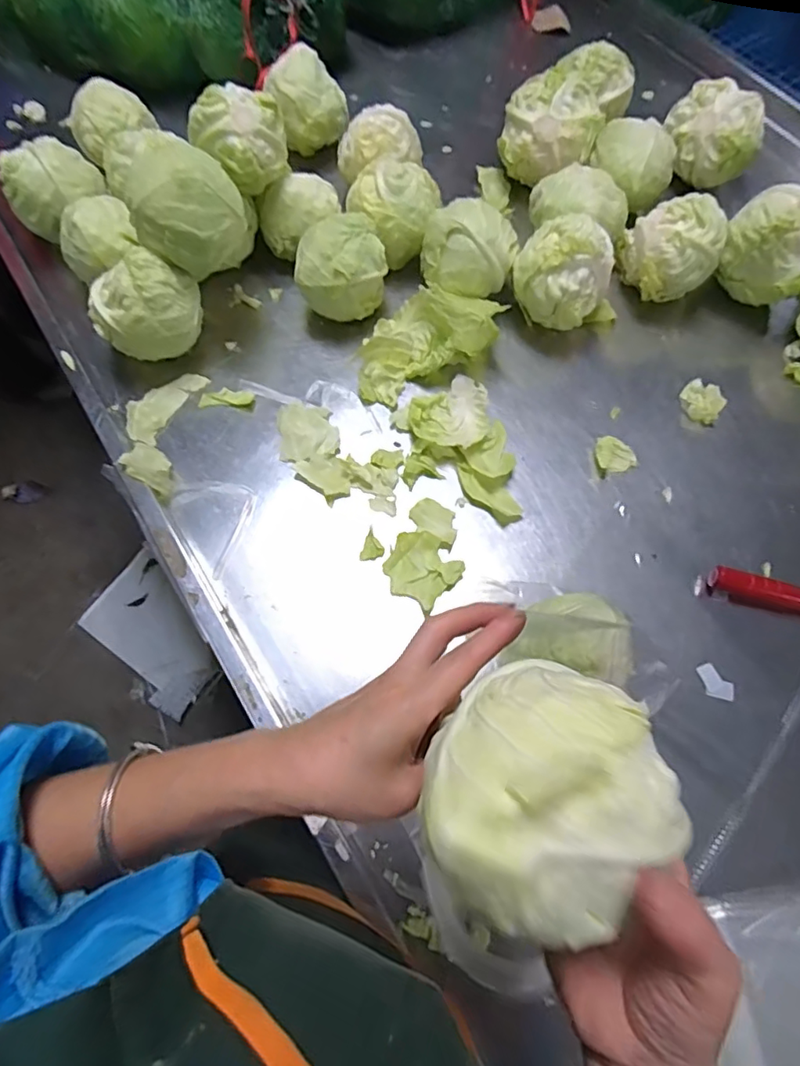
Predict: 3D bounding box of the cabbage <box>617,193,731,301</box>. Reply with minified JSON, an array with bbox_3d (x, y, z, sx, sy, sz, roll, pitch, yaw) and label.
[{"bbox_3d":[0.326,-0.339,0.674,0.107,0.087,0.091,7,67,2],"label":"cabbage"}]

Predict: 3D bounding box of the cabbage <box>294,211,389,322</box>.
[{"bbox_3d":[-0.069,-0.308,0.677,0.105,0.108,0.091,-7,67,-4],"label":"cabbage"}]

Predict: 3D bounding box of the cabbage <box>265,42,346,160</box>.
[{"bbox_3d":[-0.129,-0.596,0.785,0.106,0.095,0.088,-15,68,-5],"label":"cabbage"}]

